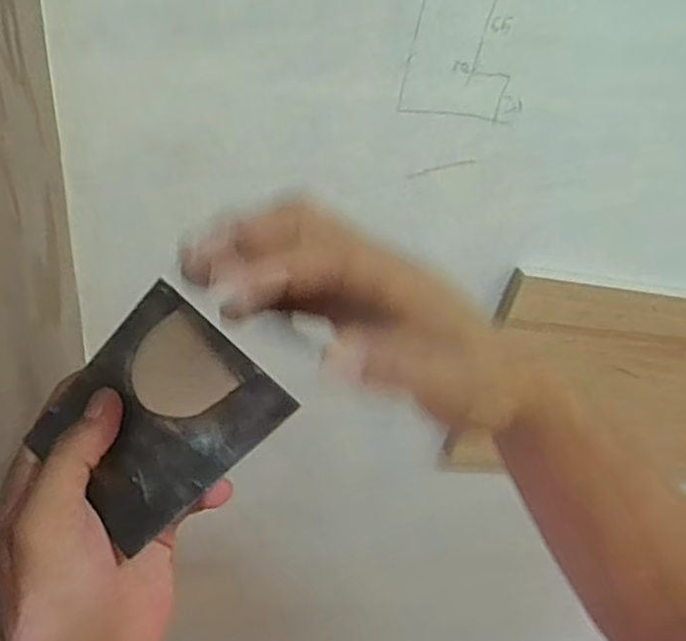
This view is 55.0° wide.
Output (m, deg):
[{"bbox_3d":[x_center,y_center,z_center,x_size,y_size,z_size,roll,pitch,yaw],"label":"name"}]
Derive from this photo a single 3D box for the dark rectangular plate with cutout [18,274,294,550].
[{"bbox_3d":[-0.087,0.042,0.305,0.092,0.008,0.092,39,80,18],"label":"dark rectangular plate with cutout"}]

